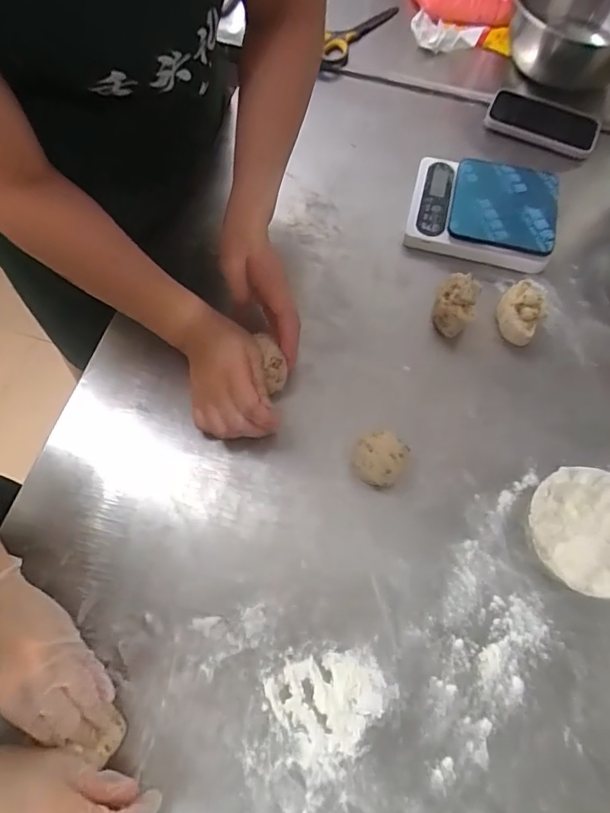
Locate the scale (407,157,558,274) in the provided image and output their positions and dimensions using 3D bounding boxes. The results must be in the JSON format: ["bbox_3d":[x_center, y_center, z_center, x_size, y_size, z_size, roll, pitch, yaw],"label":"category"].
[{"bbox_3d":[0.219,-0.239,0.622,0.172,0.046,0.133,17,66,6],"label":"scale"}]

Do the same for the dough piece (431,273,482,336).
[{"bbox_3d":[0.167,-0.114,0.558,0.041,0.055,0.057,17,66,6],"label":"dough piece"}]

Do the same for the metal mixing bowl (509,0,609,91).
[{"bbox_3d":[0.395,-0.548,0.721,0.200,0.109,0.196,1,66,-1],"label":"metal mixing bowl"}]

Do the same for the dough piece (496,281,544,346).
[{"bbox_3d":[0.241,-0.107,0.561,0.045,0.051,0.063,28,68,11],"label":"dough piece"}]

